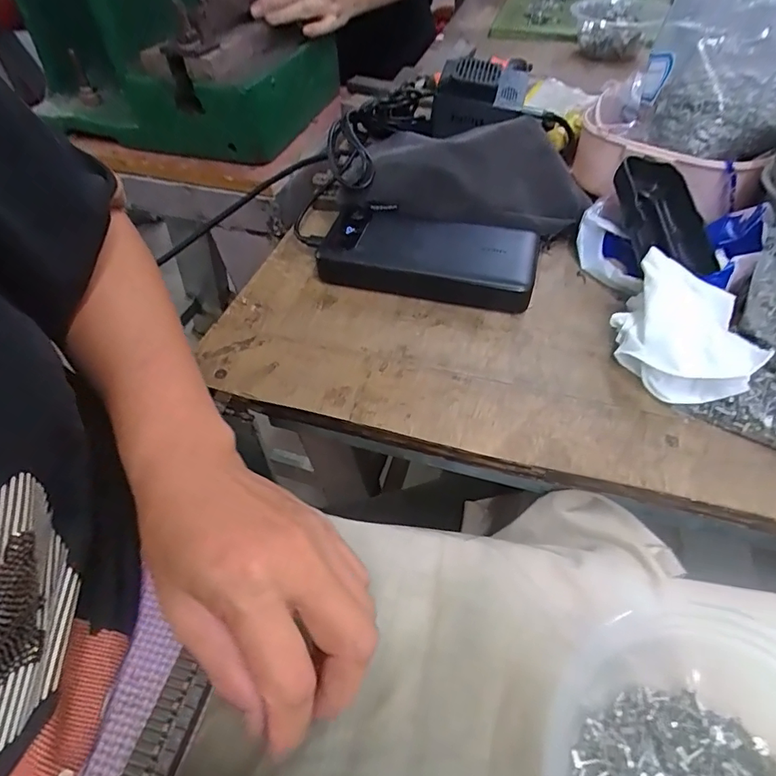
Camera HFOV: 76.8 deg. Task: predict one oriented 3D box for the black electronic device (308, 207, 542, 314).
[{"bbox_3d":[0.030,-0.100,0.365,0.154,0.026,0.072,16,52,14],"label":"black electronic device"}]

